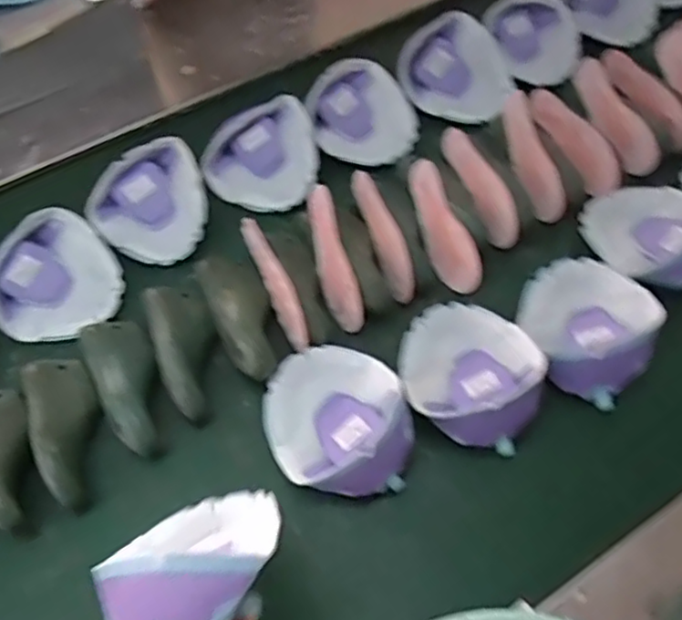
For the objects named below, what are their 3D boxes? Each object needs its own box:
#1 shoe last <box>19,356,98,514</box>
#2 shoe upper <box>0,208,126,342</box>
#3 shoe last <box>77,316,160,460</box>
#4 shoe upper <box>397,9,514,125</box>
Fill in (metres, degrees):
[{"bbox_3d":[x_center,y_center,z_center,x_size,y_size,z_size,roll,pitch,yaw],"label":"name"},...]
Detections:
[{"bbox_3d":[-0.287,0.117,0.695,0.069,0.047,0.168,-22,62,-13],"label":"shoe last"},{"bbox_3d":[-0.340,-0.037,0.780,0.146,0.045,0.146,0,59,0],"label":"shoe upper"},{"bbox_3d":[-0.231,0.073,0.721,0.070,0.047,0.173,-26,63,-15],"label":"shoe last"},{"bbox_3d":[0.161,-0.333,0.935,0.131,0.033,0.154,-36,100,19],"label":"shoe upper"}]

